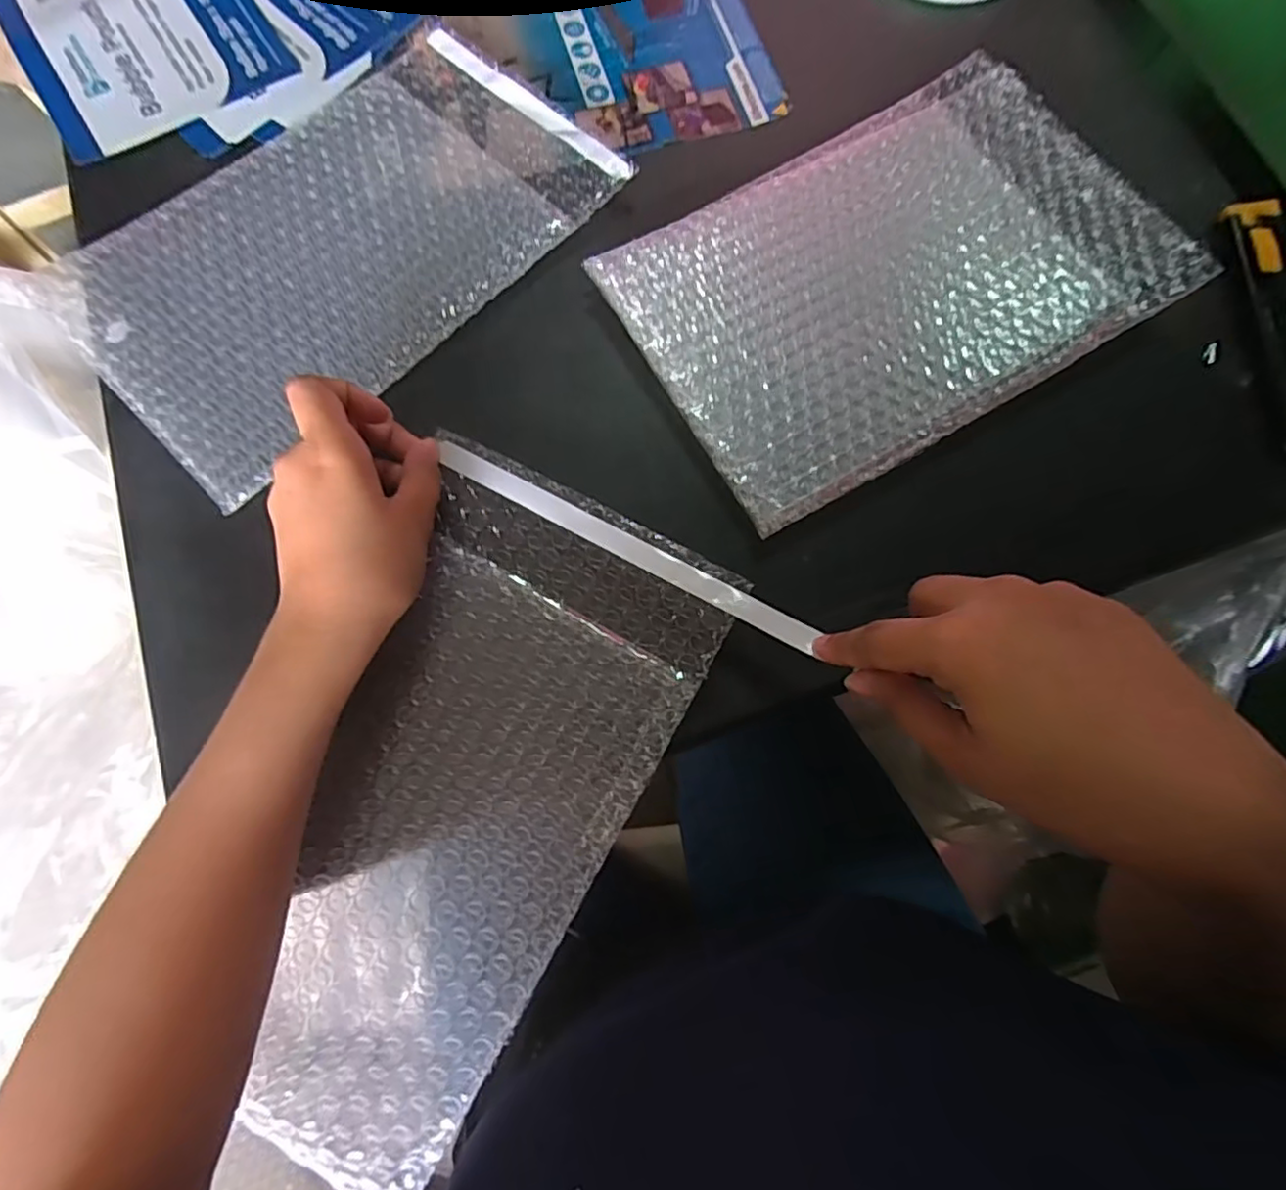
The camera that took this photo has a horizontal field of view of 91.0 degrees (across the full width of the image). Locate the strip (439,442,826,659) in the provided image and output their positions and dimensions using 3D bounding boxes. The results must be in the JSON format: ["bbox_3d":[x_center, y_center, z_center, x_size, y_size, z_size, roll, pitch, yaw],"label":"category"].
[{"bbox_3d":[-0.013,-0.026,0.311,0.209,0.008,0.013,28,91,13],"label":"strip"}]

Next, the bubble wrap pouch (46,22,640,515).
[{"bbox_3d":[-0.172,-0.208,0.365,0.181,0.011,0.295,43,80,10],"label":"bubble wrap pouch"}]

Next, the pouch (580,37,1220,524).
[{"bbox_3d":[0.142,-0.184,0.358,0.297,0.014,0.189,-30,77,-7],"label":"pouch"}]

